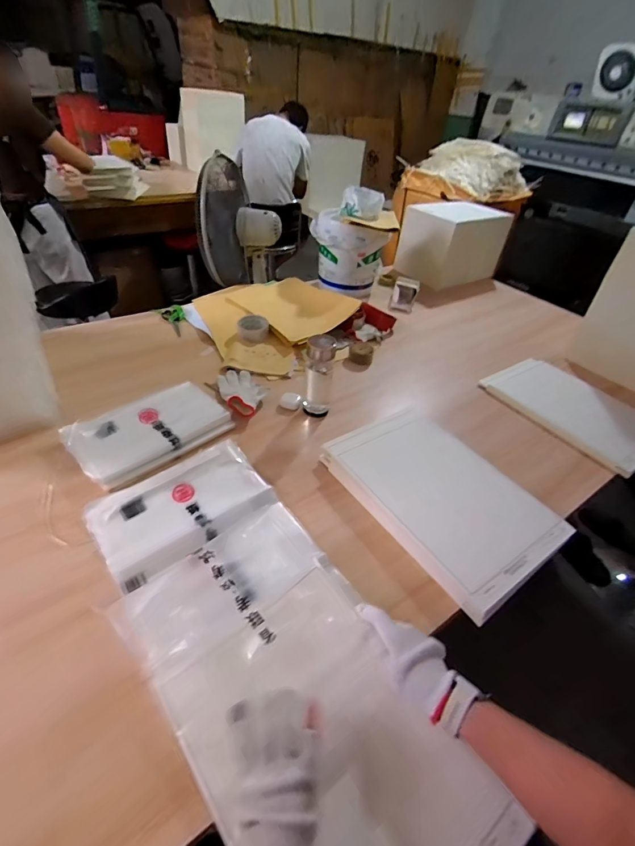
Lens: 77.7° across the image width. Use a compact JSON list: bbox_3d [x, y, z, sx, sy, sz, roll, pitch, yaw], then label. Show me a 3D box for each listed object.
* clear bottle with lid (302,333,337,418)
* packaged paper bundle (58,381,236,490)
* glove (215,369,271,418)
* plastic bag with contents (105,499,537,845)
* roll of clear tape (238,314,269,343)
[{"bbox_3d":[0.002,-0.102,0.900,0.066,0.189,0.051,5,40,-2],"label":"clear bottle with lid"},{"bbox_3d":[-0.354,0.014,0.848,0.305,0.033,0.194,-28,51,-34],"label":"packaged paper bundle"},{"bbox_3d":[-0.186,-0.095,0.972,0.106,0.047,0.203,-12,44,-21],"label":"glove"},{"bbox_3d":[-0.014,0.342,0.486,0.272,0.033,0.485,-26,58,-32],"label":"plastic bag with contents"},{"bbox_3d":[-0.194,-0.284,1.189,0.092,0.043,0.100,-1,41,-9],"label":"roll of clear tape"}]

